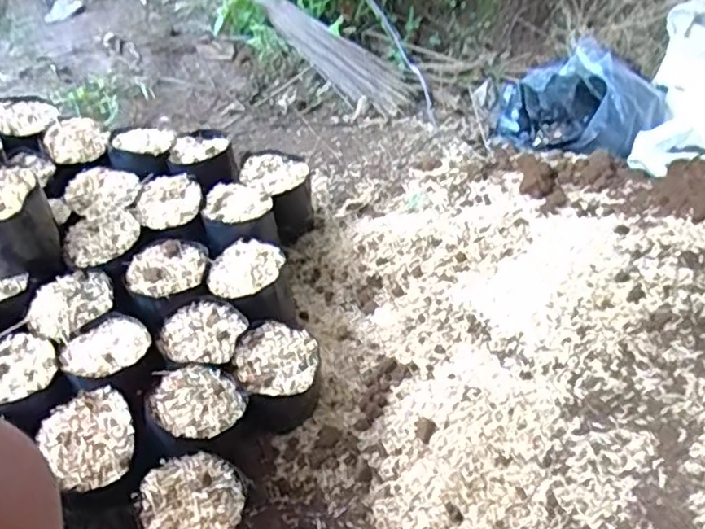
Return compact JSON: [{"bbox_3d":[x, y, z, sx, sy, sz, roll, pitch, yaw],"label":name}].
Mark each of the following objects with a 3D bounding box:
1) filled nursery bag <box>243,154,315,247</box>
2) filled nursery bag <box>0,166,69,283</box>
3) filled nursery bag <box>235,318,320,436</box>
[{"bbox_3d":[-0.105,-0.089,0.910,0.094,0.100,0.105,-6,49,-9],"label":"filled nursery bag"},{"bbox_3d":[-0.386,-0.042,0.721,0.096,0.100,0.094,-18,52,-19],"label":"filled nursery bag"},{"bbox_3d":[-0.080,0.129,0.708,0.083,0.099,0.085,-8,49,-11],"label":"filled nursery bag"}]

